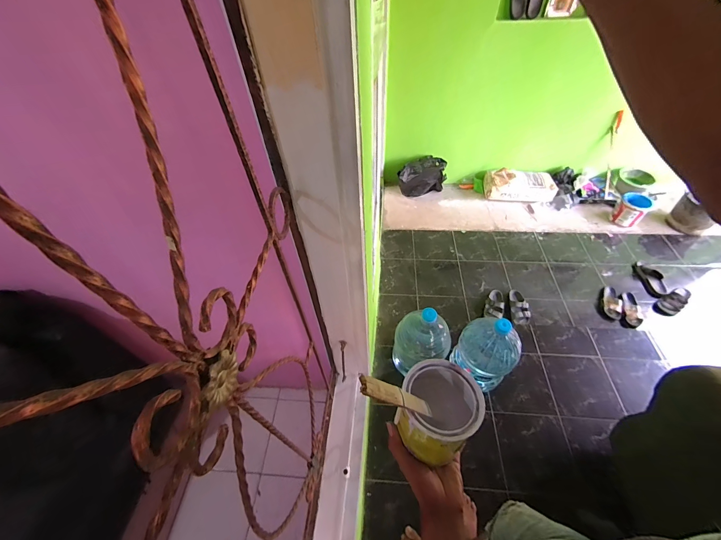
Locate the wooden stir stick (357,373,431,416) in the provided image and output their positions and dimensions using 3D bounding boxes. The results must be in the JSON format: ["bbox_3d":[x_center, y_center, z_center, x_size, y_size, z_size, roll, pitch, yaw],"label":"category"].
[{"bbox_3d":[0.047,0.152,0.359,0.005,0.154,0.023,-25,48,27],"label":"wooden stir stick"}]

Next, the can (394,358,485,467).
[{"bbox_3d":[0.107,0.200,0.435,0.099,0.106,0.115,28,58,20],"label":"can"}]

